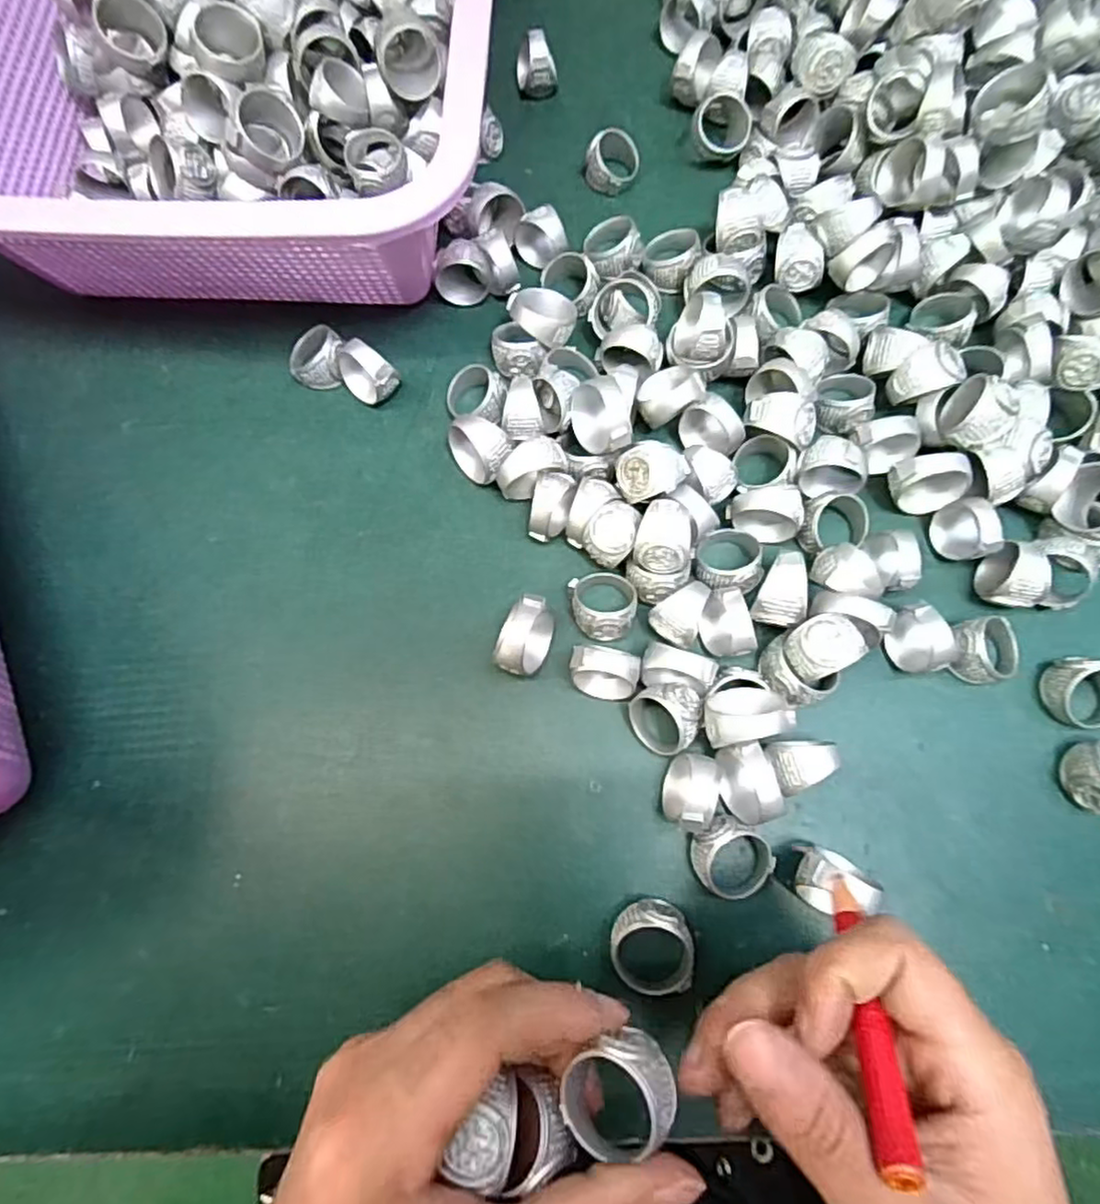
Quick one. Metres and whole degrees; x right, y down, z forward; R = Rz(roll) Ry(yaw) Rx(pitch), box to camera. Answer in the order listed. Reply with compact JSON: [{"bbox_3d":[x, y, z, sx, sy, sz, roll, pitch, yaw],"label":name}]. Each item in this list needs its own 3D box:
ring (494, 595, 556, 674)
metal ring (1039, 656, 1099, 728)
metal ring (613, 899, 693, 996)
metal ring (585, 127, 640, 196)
[{"bbox_3d":[-0.009,0.013,0.247,0.016,0.024,0.028,18,76,6],"label":"ring"},{"bbox_3d":[0.192,0.032,0.240,0.024,0.018,0.025,0,74,1],"label":"metal ring"},{"bbox_3d":[0.034,0.114,0.222,0.027,0.017,0.028,1,74,2],"label":"metal ring"},{"bbox_3d":[0.029,-0.204,0.311,0.023,0.014,0.025,-8,111,-21],"label":"metal ring"}]

